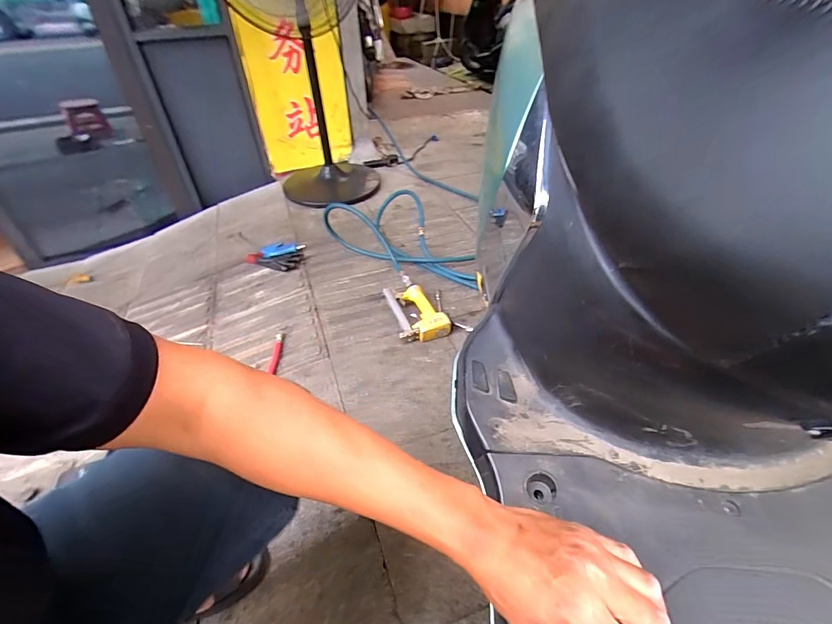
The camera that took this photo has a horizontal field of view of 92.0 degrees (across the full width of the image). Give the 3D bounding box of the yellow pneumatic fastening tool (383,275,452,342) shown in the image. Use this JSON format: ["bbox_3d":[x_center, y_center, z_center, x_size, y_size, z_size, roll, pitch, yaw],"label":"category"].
[{"bbox_3d":[-0.018,-0.005,1.081,0.117,0.055,0.229,-23,44,-19],"label":"yellow pneumatic fastening tool"}]

